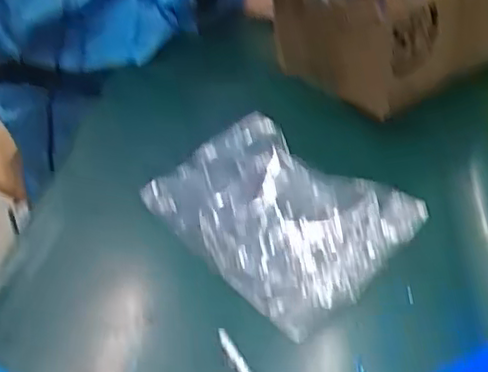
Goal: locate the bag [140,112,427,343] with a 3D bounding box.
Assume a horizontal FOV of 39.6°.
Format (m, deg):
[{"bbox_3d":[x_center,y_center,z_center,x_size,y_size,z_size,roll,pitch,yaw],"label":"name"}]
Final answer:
[{"bbox_3d":[0.021,0.013,0.494,0.120,0.035,0.188,-28,43,-26],"label":"bag"}]

